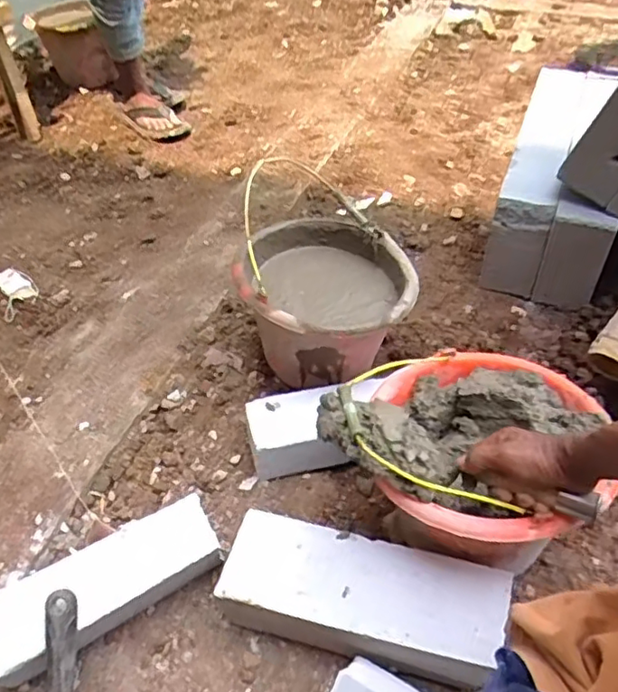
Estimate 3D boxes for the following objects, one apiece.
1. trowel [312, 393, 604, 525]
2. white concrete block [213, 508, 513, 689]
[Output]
[{"bbox_3d":[0.151,0.125,0.666,0.305,0.034,0.089,21,47,17],"label":"trowel"},{"bbox_3d":[0.051,0.304,0.723,0.301,0.116,0.122,11,47,11],"label":"white concrete block"}]

